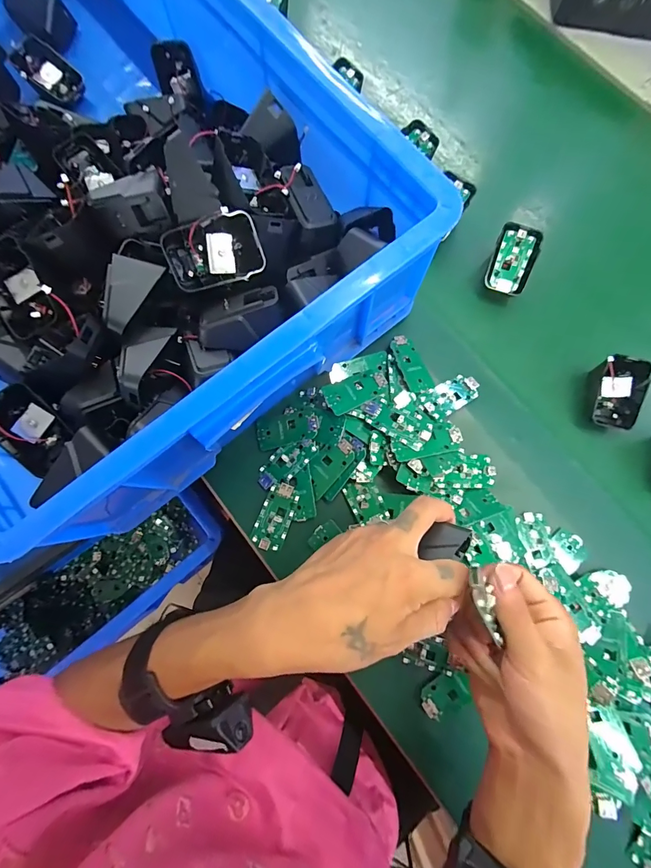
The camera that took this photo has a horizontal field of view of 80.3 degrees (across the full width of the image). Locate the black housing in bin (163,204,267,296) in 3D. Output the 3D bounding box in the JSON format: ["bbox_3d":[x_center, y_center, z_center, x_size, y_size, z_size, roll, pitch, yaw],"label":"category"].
[{"bbox_3d":[-0.085,-0.138,0.296,0.069,0.023,0.049,-29,106,-10],"label":"black housing in bin"}]

